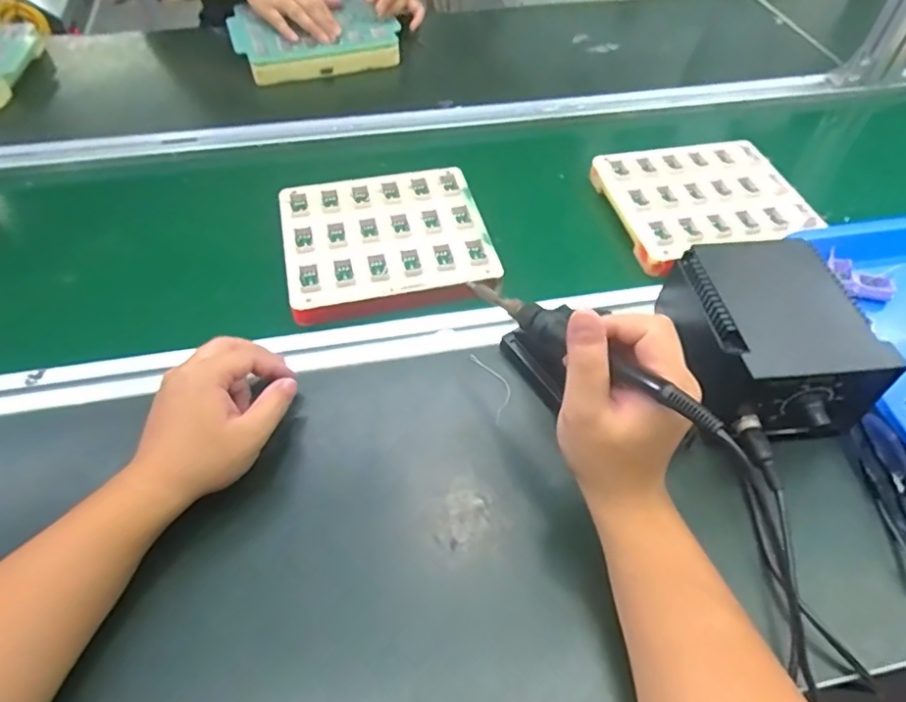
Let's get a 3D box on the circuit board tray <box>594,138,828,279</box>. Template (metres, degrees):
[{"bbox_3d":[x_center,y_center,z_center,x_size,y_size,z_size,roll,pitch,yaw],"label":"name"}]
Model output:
[{"bbox_3d":[0.275,-0.168,0.657,0.195,0.031,0.176,-8,50,-9],"label":"circuit board tray"}]

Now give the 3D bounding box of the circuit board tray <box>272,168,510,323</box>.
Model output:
[{"bbox_3d":[-0.067,-0.114,0.608,0.202,0.029,0.186,-10,51,-10],"label":"circuit board tray"}]

